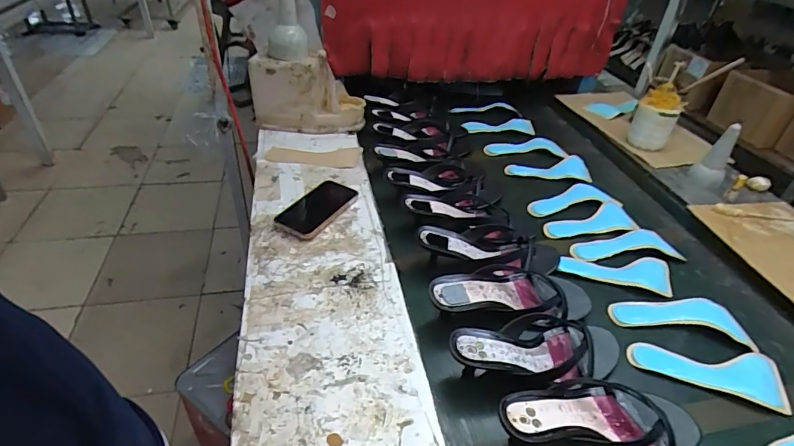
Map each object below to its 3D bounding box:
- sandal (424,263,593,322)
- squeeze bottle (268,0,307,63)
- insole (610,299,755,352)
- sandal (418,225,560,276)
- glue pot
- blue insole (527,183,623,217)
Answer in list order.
[{"bbox_3d":[0.173,0.107,0.656,0.264,0.052,0.104,4,36,-18],"label":"sandal"},{"bbox_3d":[-0.245,-0.447,0.935,0.082,0.190,0.077,-7,38,-13],"label":"squeeze bottle"},{"bbox_3d":[0.435,0.140,0.686,0.196,0.006,0.084,12,38,11],"label":"insole"},{"bbox_3d":[0.164,0.046,0.739,0.265,0.045,0.106,7,36,-18],"label":"sandal"},{"bbox_3d":[0.656,-0.262,1.126,0.095,0.155,0.097,24,40,21],"label":"glue pot"},{"bbox_3d":[0.363,-0.050,0.938,0.206,0.019,0.078,-12,40,-12],"label":"blue insole"}]

